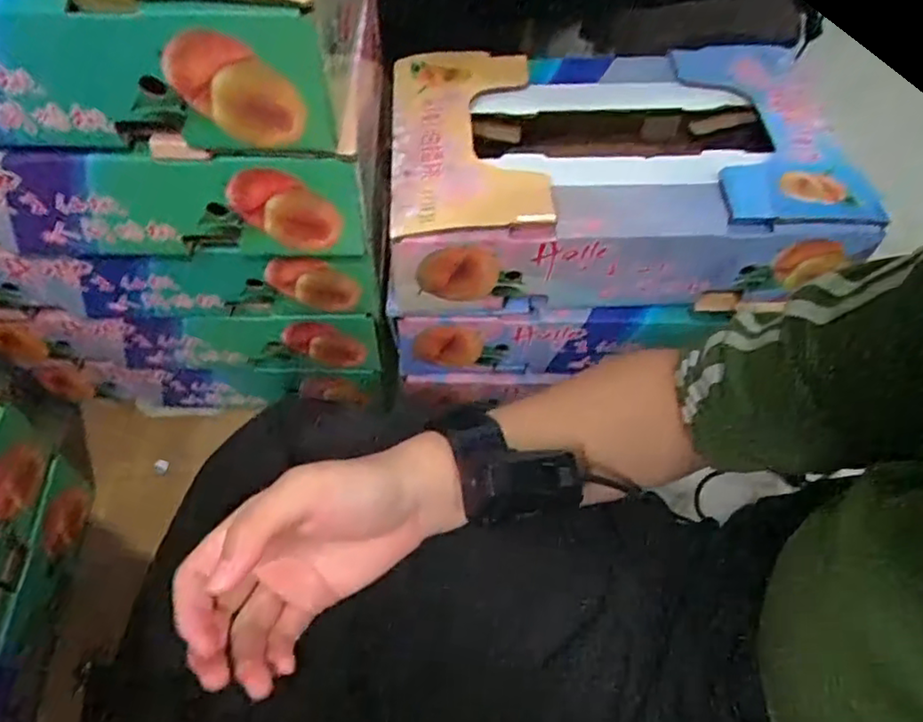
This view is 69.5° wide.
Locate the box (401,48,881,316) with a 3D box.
[{"bbox_3d":[0.138,-0.183,0.637,0.399,0.101,0.262,0,54,-1],"label":"box"}]

